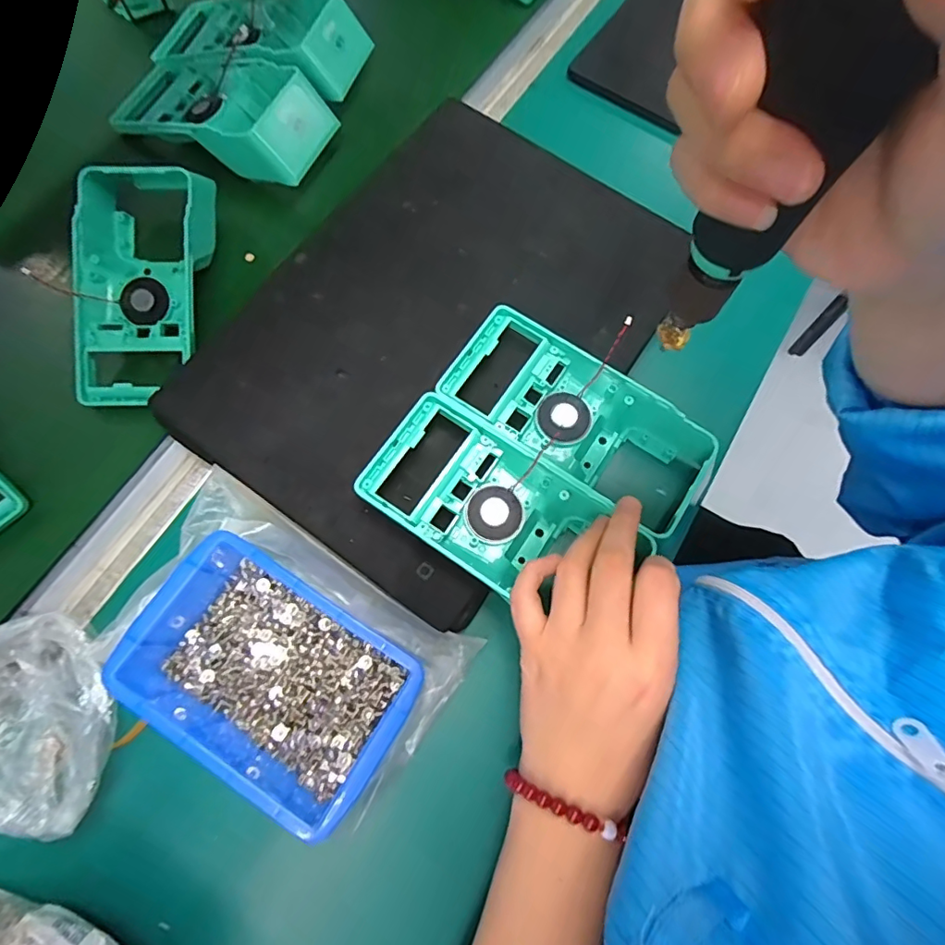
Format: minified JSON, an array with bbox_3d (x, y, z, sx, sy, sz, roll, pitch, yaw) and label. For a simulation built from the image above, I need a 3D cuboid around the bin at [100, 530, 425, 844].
[{"bbox_3d":[-0.110,0.111,0.288,0.152,0.042,0.108,31,75,8],"label":"bin"}]

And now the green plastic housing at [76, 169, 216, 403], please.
[{"bbox_3d":[-0.242,-0.146,0.370,0.084,0.049,0.181,0,73,-2],"label":"green plastic housing"}]

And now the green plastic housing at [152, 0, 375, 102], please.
[{"bbox_3d":[-0.192,-0.385,0.446,0.198,0.038,0.088,22,72,10],"label":"green plastic housing"}]

